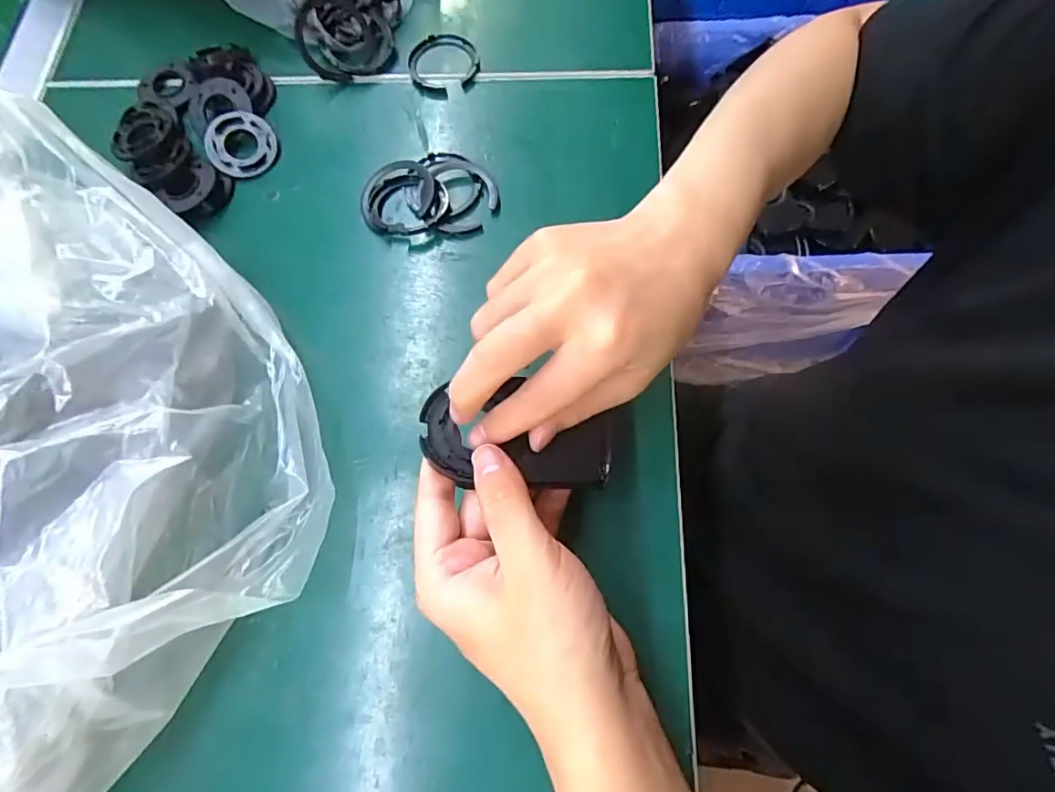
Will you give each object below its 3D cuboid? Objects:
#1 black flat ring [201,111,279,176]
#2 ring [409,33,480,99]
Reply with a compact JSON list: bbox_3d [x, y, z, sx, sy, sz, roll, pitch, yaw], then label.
[{"bbox_3d":[-0.192,-0.168,0.358,0.045,0.006,0.044,0,91,-11],"label":"black flat ring"},{"bbox_3d":[-0.059,-0.237,0.381,0.049,0.007,0.053,-1,71,3],"label":"ring"}]

